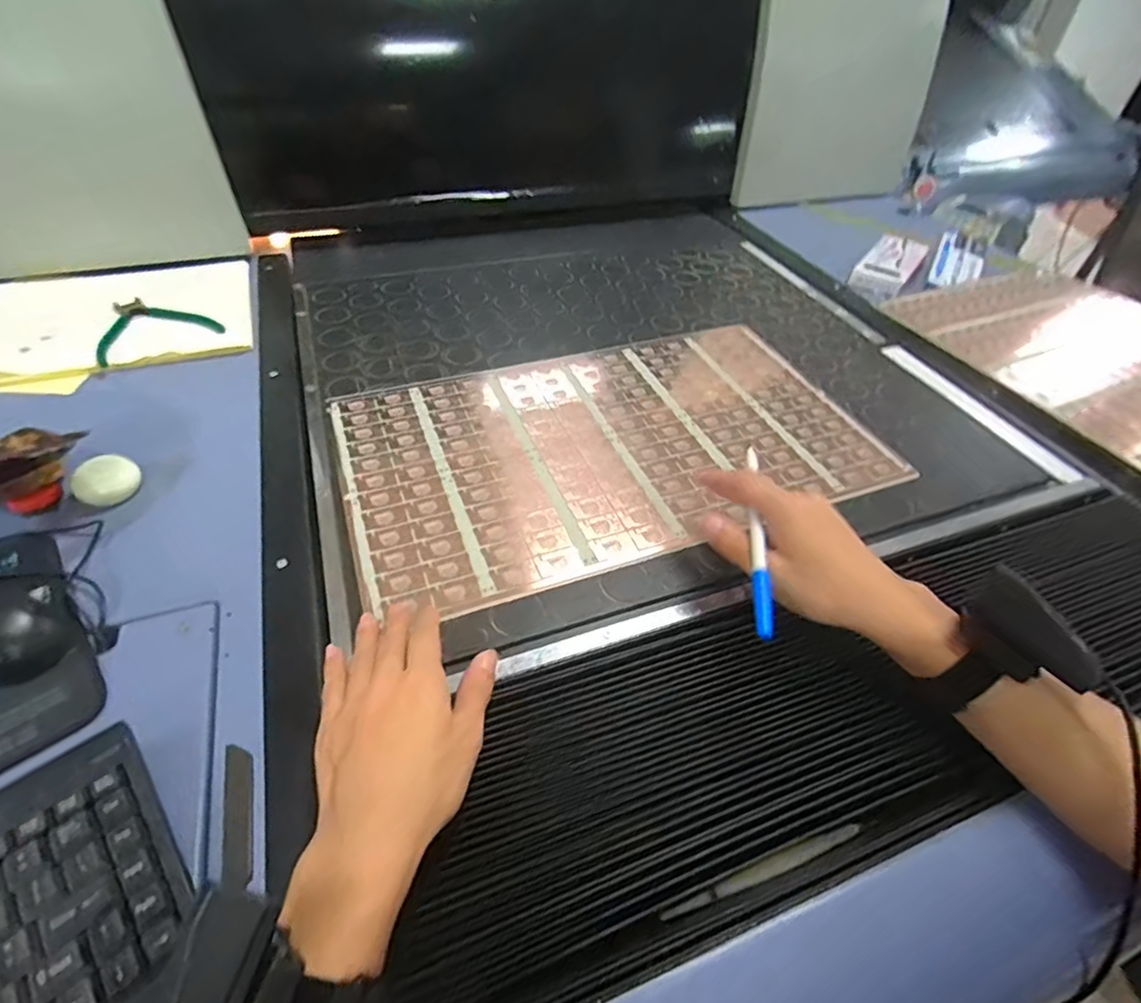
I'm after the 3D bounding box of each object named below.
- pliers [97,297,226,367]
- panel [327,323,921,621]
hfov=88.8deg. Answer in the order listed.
[{"bbox_3d":[-0.491,-0.211,0.678,0.124,0.011,0.137,-30,55,-29],"label":"pliers"},{"bbox_3d":[0.041,-0.064,0.578,0.502,0.006,0.287,-15,49,-17],"label":"panel"}]

